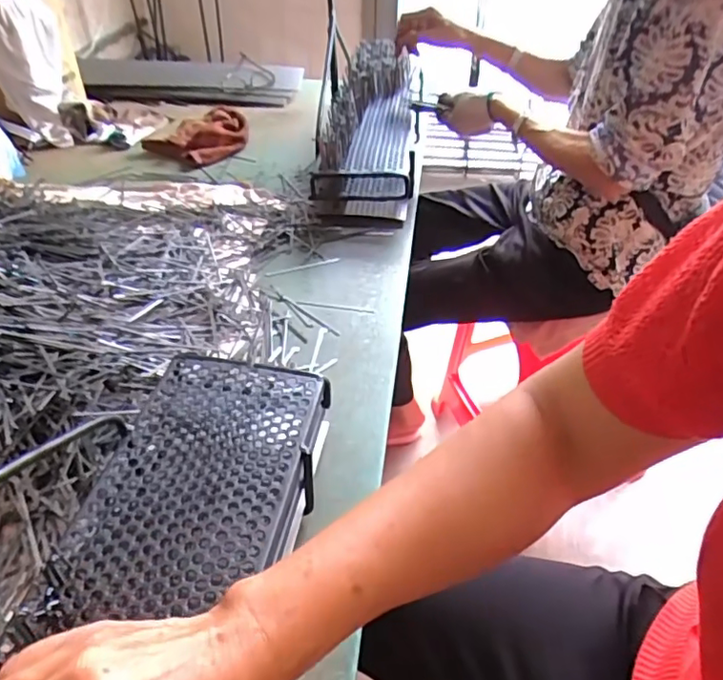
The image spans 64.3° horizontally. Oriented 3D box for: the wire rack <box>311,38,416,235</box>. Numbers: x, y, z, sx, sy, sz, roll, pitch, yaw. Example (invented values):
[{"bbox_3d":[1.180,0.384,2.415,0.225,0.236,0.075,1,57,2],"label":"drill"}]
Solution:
[{"bbox_3d":[0.026,-0.388,1.044,0.146,0.143,0.514,3,40,6],"label":"wire rack"}]

